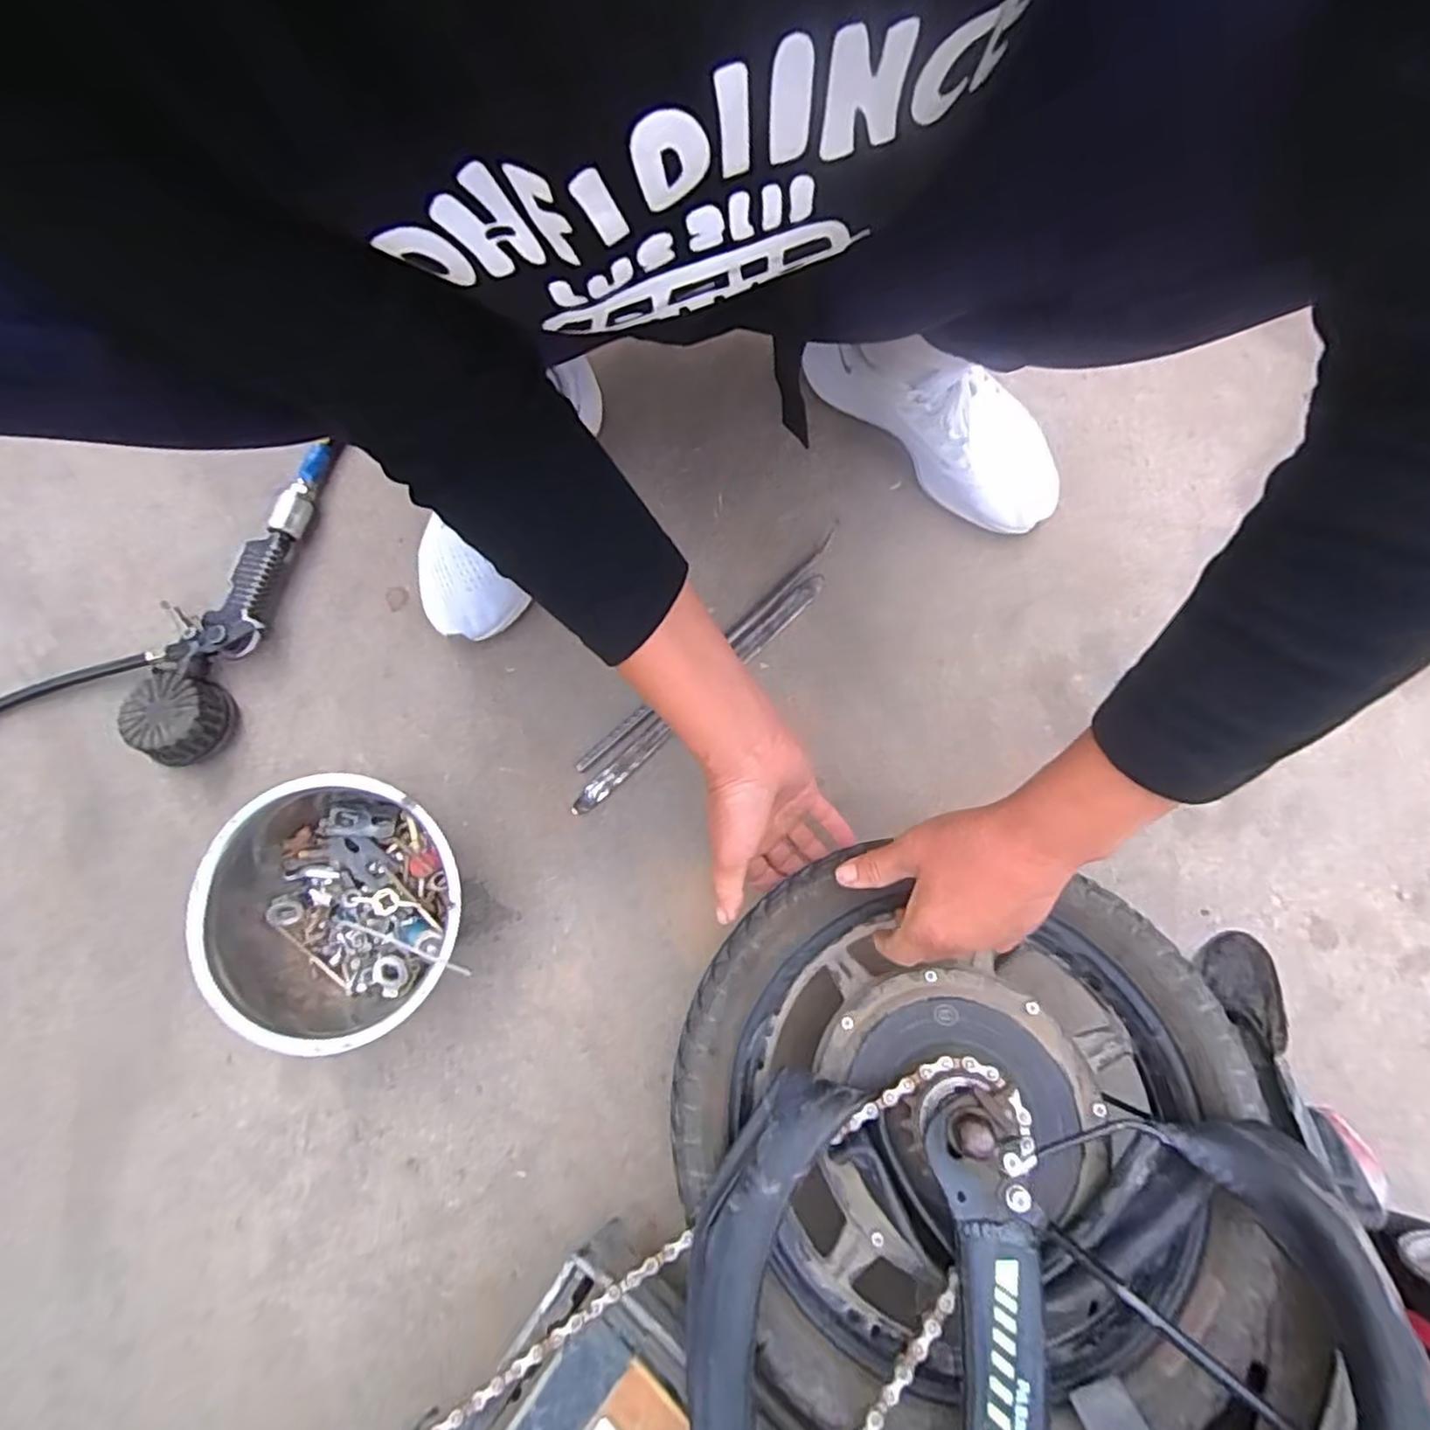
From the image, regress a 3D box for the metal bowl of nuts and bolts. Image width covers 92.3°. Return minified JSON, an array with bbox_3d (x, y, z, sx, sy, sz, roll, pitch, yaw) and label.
[{"bbox_3d":[-0.273,0.143,0.513,0.174,0.087,0.177,0,80,-1],"label":"metal bowl of nuts and bolts"}]

